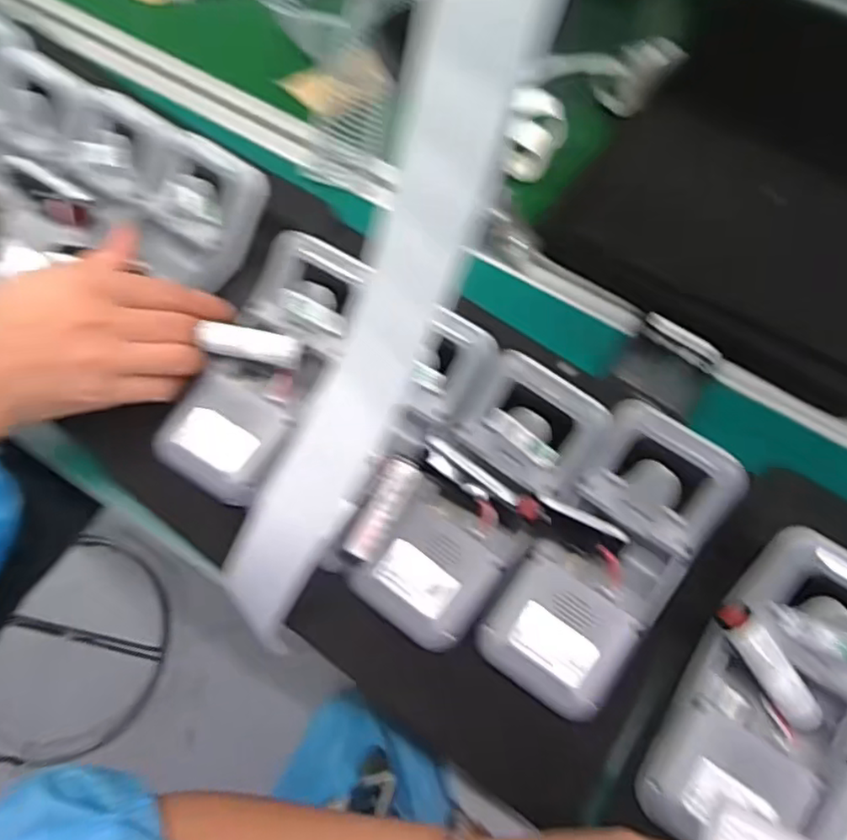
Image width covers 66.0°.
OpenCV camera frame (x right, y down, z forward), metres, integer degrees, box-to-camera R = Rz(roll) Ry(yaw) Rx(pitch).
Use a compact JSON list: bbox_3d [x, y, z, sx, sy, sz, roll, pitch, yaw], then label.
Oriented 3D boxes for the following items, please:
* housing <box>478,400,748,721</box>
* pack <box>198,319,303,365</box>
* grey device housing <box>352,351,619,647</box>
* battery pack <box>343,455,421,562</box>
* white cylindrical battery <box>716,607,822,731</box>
[{"bbox_3d":[0.106,0.078,0.371,0.077,0.026,0.168,34,83,14],"label":"housing"},{"bbox_3d":[-0.106,-0.047,0.410,0.061,0.013,0.015,10,66,5],"label":"pack"},{"bbox_3d":[0.035,0.047,0.379,0.071,0.027,0.172,34,83,15],"label":"grey device housing"},{"bbox_3d":[-0.024,0.049,0.372,0.020,0.015,0.062,27,68,12],"label":"battery pack"},{"bbox_3d":[0.184,0.129,0.343,0.023,0.015,0.075,-35,91,-15],"label":"white cylindrical battery"}]

